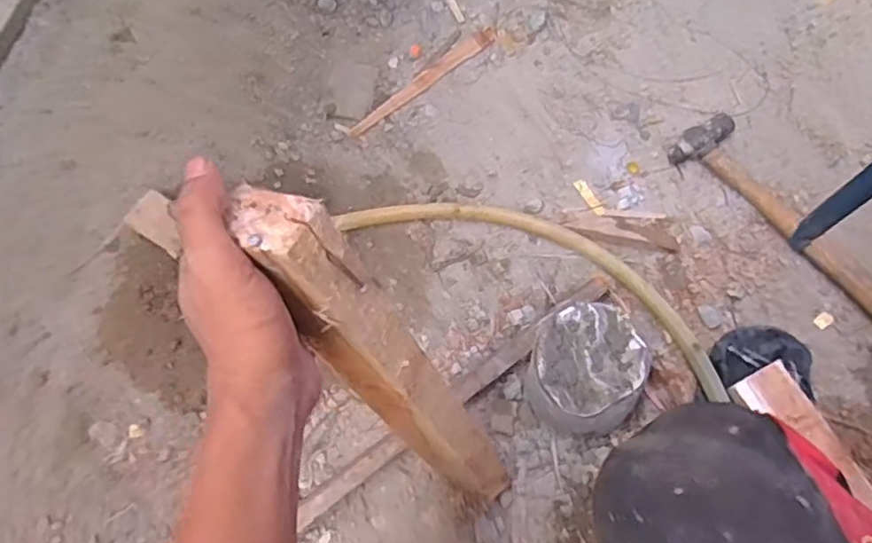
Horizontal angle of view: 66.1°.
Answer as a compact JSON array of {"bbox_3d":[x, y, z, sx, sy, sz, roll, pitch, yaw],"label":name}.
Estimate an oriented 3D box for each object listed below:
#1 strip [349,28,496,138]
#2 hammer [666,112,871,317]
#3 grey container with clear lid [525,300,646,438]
[{"bbox_3d":[-0.015,-0.275,0.959,0.271,0.004,0.029,-40,68,-18],"label":"strip"},{"bbox_3d":[0.434,-0.067,0.814,0.091,0.038,0.334,-31,65,-14],"label":"hammer"},{"bbox_3d":[0.156,0.105,0.699,0.117,0.100,0.122,7,62,6],"label":"grey container with clear lid"}]

